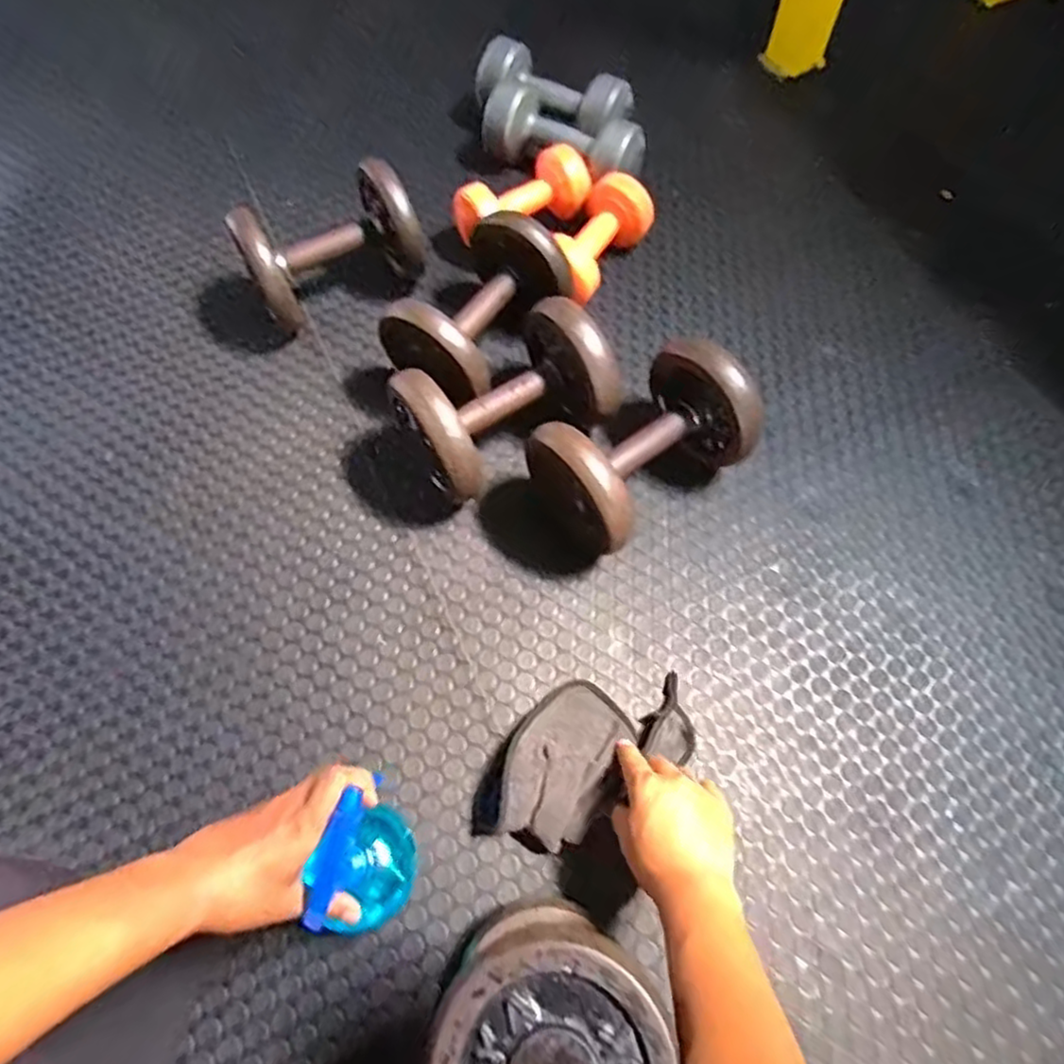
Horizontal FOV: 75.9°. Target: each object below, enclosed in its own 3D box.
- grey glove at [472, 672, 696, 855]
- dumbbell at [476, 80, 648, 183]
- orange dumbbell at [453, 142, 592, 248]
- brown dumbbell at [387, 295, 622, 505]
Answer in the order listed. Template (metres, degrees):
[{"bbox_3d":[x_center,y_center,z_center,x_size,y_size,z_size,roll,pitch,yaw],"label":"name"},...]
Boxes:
[{"bbox_3d":[0.043,0.199,0.621,0.216,0.046,0.114,-31,71,-12],"label":"grey glove"},{"bbox_3d":[0.041,-0.513,0.890,0.202,0.078,0.084,31,69,11],"label":"dumbbell"},{"bbox_3d":[-0.014,-0.419,0.875,0.181,0.077,0.065,-25,70,-12],"label":"orange dumbbell"},{"bbox_3d":[-0.023,-0.133,0.711,0.206,0.146,0.123,-33,72,-14],"label":"brown dumbbell"}]

